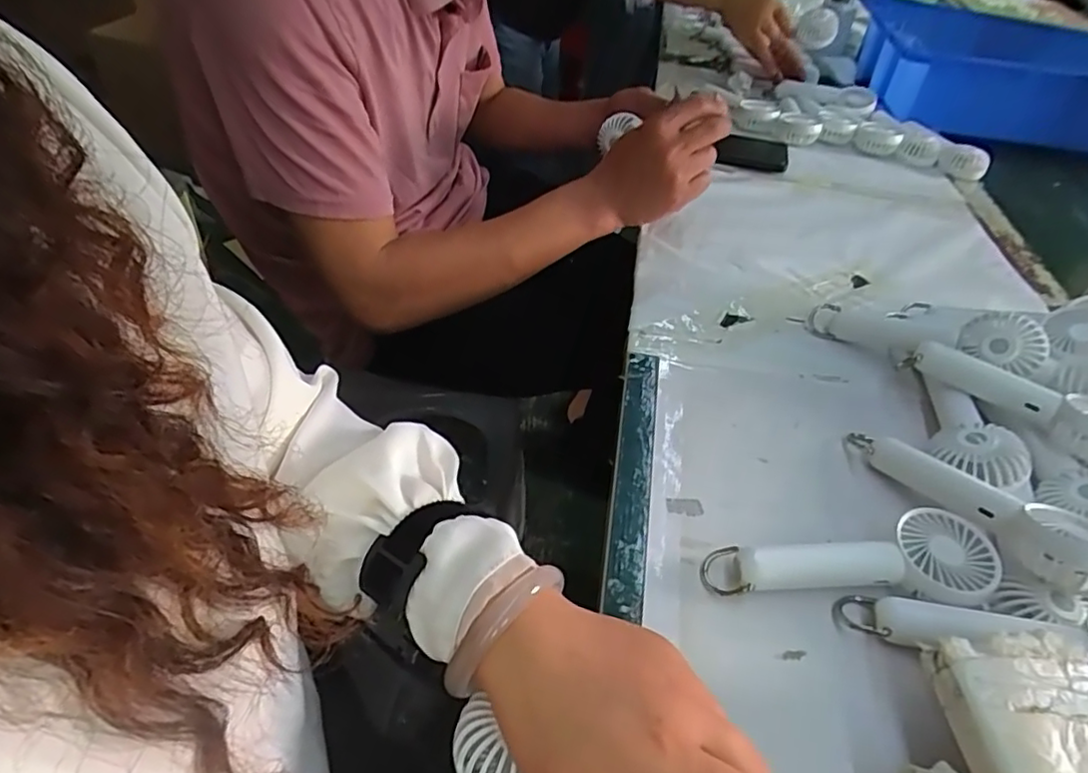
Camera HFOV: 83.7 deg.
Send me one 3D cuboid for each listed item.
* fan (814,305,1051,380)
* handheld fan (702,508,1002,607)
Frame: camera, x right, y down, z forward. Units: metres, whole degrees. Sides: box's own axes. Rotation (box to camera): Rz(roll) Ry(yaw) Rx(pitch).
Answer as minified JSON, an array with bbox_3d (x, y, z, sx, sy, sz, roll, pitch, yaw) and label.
[{"bbox_3d":[0.311,-0.043,0.505,0.166,0.036,0.057,15,41,43],"label":"fan"},{"bbox_3d":[0.180,0.101,0.363,0.161,0.027,0.056,8,44,-1],"label":"handheld fan"}]

